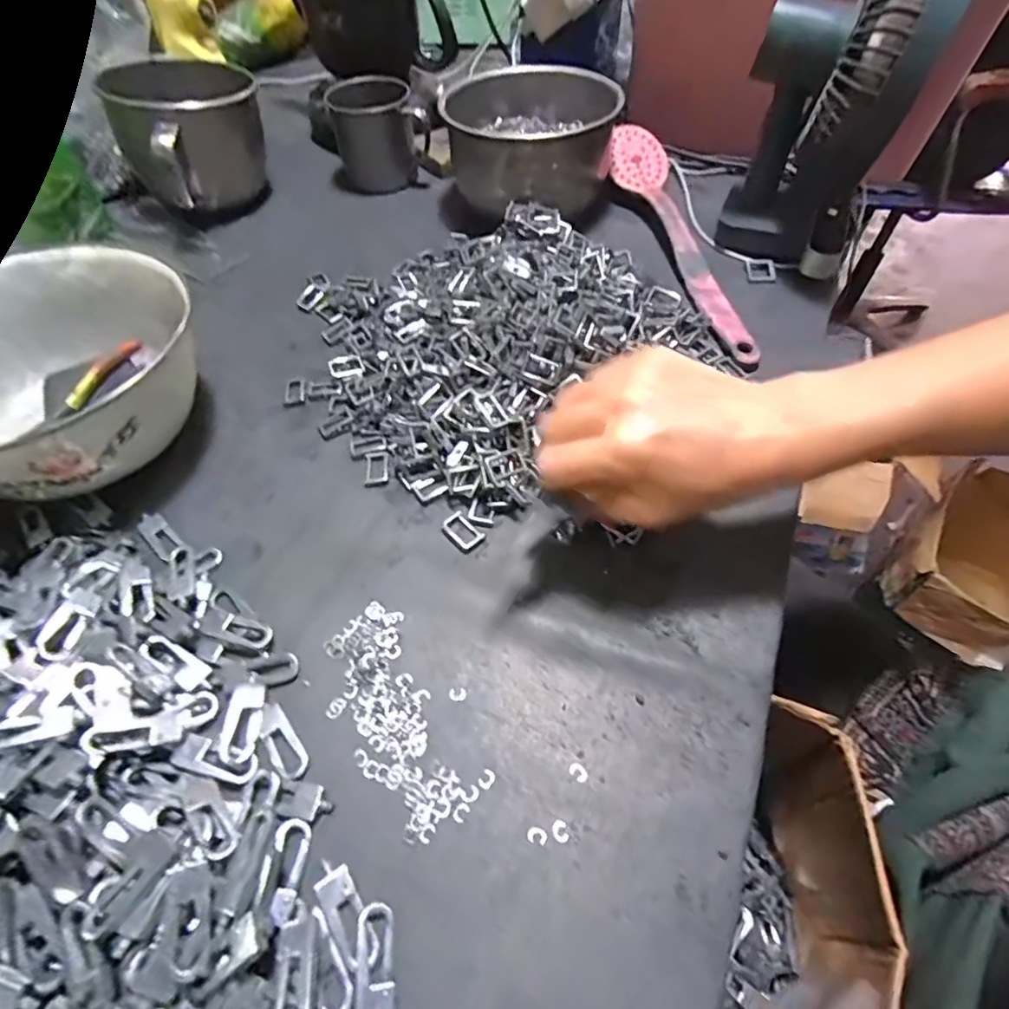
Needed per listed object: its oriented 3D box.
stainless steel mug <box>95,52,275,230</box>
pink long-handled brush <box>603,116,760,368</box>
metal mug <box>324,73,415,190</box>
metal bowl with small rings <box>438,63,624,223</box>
[{"bbox_3d":[-0.304,-0.361,0.541,0.131,0.102,0.161,-33,61,-20],"label":"stainless steel mug"},{"bbox_3d":[0.146,-0.246,0.483,0.060,0.029,0.316,-4,56,-2],"label":"pink long-handled brush"},{"bbox_3d":[-0.140,-0.400,0.588,0.081,0.080,0.087,-6,56,-3],"label":"metal mug"},{"bbox_3d":[0.027,-0.353,0.534,0.161,0.078,0.172,0,56,1],"label":"metal bowl with small rings"}]

